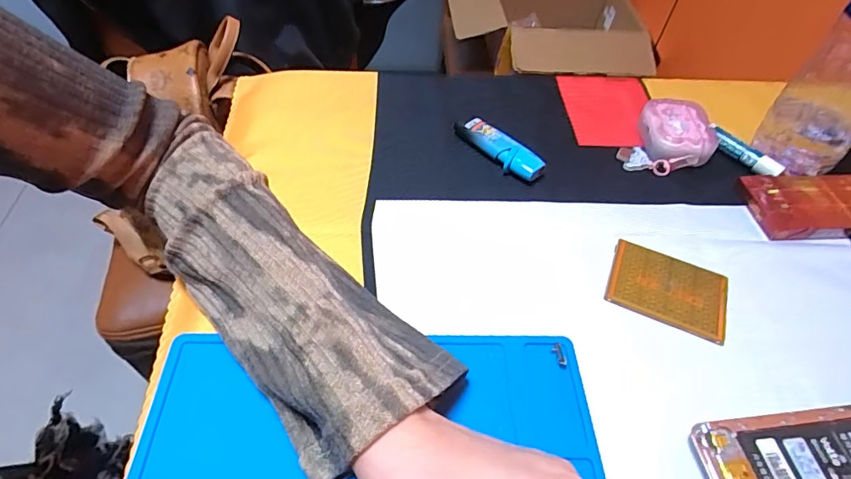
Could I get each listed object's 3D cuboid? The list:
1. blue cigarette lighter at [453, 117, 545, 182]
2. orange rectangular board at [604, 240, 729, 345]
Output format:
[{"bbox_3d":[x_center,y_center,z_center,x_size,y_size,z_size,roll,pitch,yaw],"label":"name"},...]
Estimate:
[{"bbox_3d":[0.059,-0.074,0.387,0.022,0.014,0.079,-34,60,-27],"label":"blue cigarette lighter"},{"bbox_3d":[0.159,0.030,0.316,0.072,0.006,0.058,21,52,13],"label":"orange rectangular board"}]

